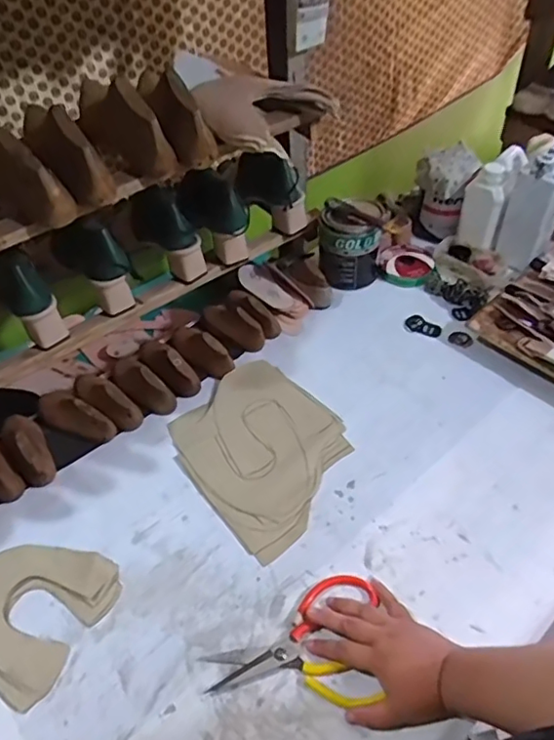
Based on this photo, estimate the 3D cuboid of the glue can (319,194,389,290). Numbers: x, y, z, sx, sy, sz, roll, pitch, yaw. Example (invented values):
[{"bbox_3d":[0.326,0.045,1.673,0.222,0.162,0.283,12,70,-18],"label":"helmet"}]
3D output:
[{"bbox_3d":[0.130,-0.220,1.013,0.113,0.134,0.094,3,49,6],"label":"glue can"}]

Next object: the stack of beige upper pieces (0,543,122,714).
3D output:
[{"bbox_3d":[-0.291,0.273,0.682,0.174,0.010,0.167,27,55,24],"label":"stack of beige upper pieces"}]

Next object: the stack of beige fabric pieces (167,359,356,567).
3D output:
[{"bbox_3d":[-0.018,0.107,0.816,0.216,0.010,0.266,-32,54,-23],"label":"stack of beige fabric pieces"}]

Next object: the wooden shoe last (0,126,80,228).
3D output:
[{"bbox_3d":[-0.345,-0.252,0.716,0.257,0.100,0.068,32,57,27],"label":"wooden shoe last"}]

